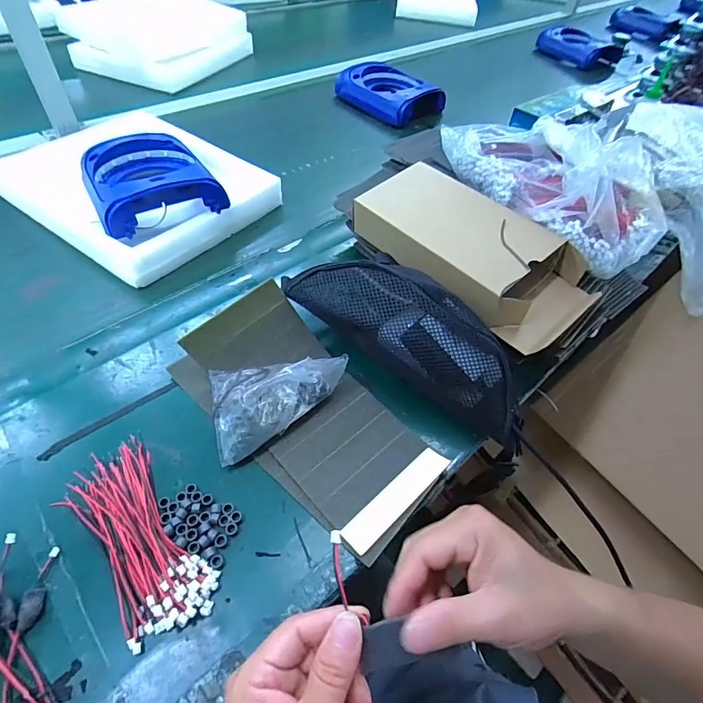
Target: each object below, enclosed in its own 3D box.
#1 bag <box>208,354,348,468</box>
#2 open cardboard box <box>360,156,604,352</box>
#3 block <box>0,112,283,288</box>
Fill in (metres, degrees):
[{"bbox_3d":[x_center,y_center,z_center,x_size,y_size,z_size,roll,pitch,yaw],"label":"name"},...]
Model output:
[{"bbox_3d":[-0.072,0.038,0.423,0.138,0.065,0.106,-11,52,-15],"label":"bag"},{"bbox_3d":[0.147,-0.131,0.522,0.143,0.074,0.301,-32,60,-28],"label":"open cardboard box"},{"bbox_3d":[-0.333,-0.276,0.674,0.369,0.055,0.322,30,53,18],"label":"block"}]

